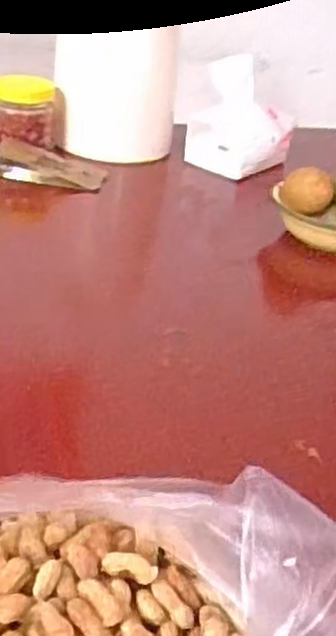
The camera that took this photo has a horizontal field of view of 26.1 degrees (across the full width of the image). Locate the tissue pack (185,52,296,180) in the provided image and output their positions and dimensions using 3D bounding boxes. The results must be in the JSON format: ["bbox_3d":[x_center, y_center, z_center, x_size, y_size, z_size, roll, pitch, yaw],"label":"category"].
[{"bbox_3d":[0.093,-0.258,0.925,0.100,0.121,0.111,29,37,32],"label":"tissue pack"}]

